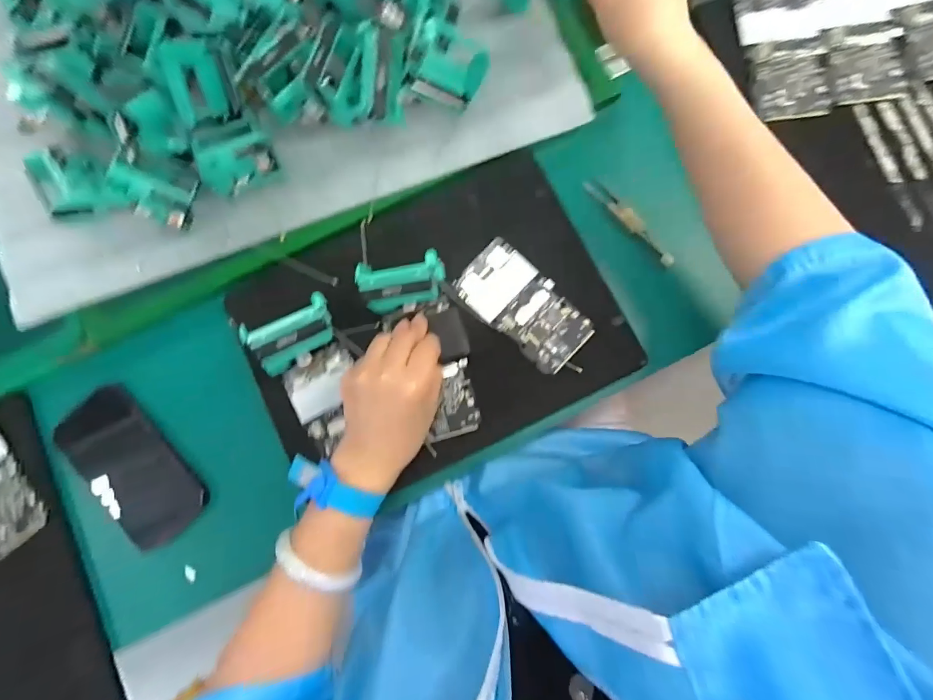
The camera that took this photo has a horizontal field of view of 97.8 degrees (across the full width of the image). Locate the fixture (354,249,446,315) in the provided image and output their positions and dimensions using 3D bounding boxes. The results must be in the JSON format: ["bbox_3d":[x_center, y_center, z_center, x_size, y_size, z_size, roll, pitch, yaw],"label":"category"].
[{"bbox_3d":[-0.055,-0.058,0.363,0.070,0.054,0.037,-10,83,1],"label":"fixture"}]

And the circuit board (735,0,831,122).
[{"bbox_3d":[0.298,-0.278,0.381,0.071,0.011,0.126,-6,83,1],"label":"circuit board"}]

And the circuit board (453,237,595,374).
[{"bbox_3d":[0.055,-0.042,0.387,0.128,0.007,0.069,42,88,7],"label":"circuit board"}]

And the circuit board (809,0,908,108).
[{"bbox_3d":[0.368,-0.295,0.382,0.073,0.012,0.128,-11,83,0],"label":"circuit board"}]

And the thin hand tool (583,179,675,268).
[{"bbox_3d":[0.170,-0.135,0.422,0.019,0.007,0.120,-43,84,-3],"label":"thin hand tool"}]

